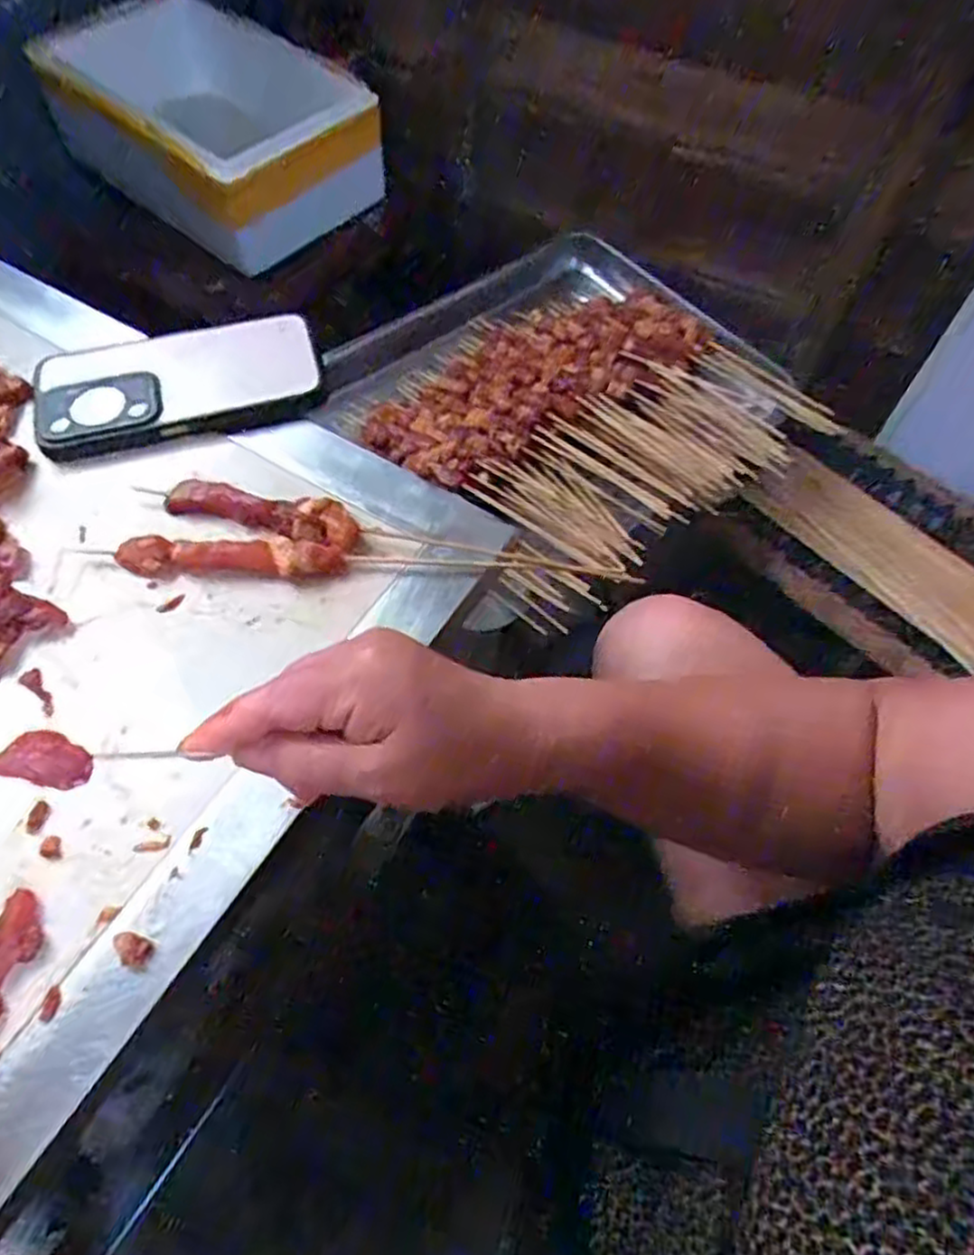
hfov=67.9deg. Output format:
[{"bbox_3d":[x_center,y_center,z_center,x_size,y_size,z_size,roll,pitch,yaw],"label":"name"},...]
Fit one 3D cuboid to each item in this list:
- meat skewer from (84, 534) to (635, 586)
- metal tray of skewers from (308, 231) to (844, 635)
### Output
[{"bbox_3d":[-0.068,-0.035,0.387,0.294,0.016,0.021,3,62,-1],"label":"meat skewer"},{"bbox_3d":[0.062,-0.222,0.699,0.396,0.059,0.390,-35,69,-18],"label":"metal tray of skewers"}]

